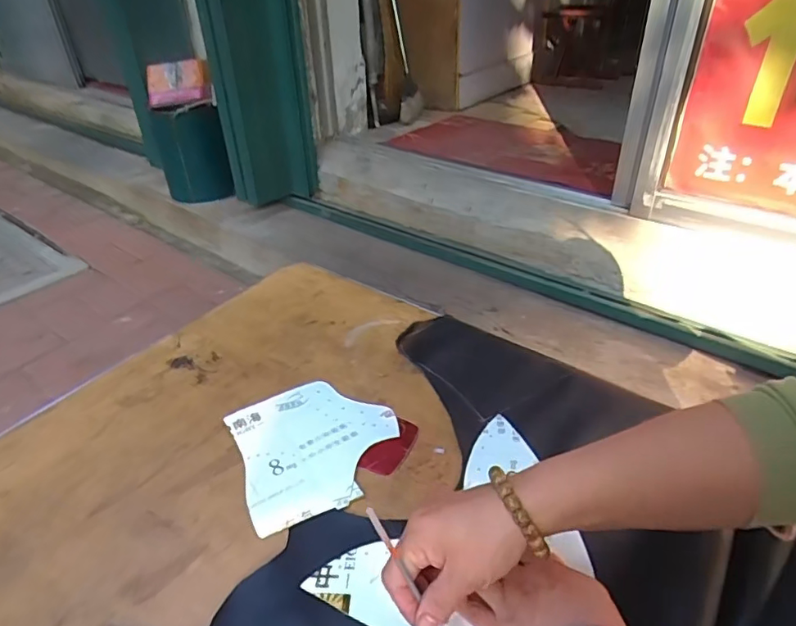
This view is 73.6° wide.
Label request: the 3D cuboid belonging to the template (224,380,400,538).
[{"bbox_3d":[-0.078,0.122,0.517,0.148,0.005,0.156,-16,38,-17],"label":"template"}]

